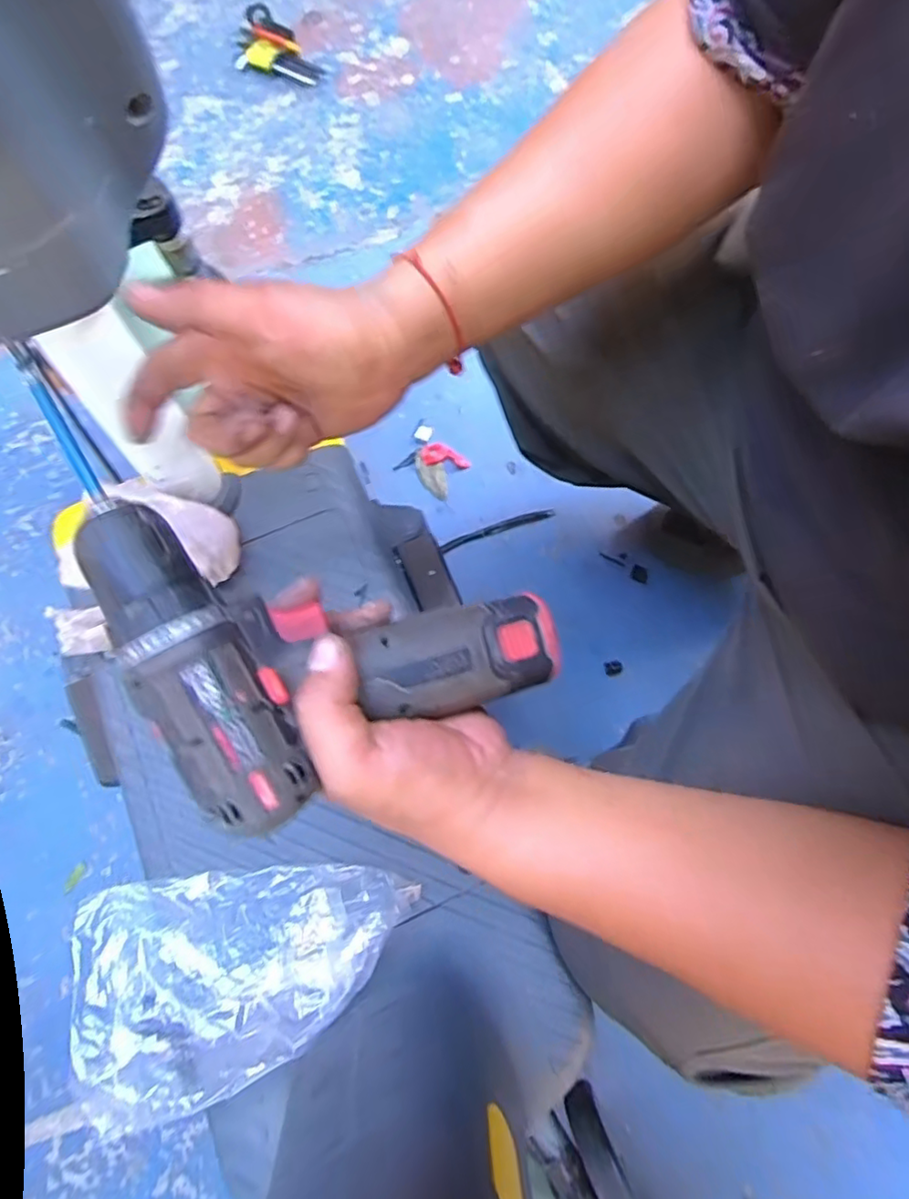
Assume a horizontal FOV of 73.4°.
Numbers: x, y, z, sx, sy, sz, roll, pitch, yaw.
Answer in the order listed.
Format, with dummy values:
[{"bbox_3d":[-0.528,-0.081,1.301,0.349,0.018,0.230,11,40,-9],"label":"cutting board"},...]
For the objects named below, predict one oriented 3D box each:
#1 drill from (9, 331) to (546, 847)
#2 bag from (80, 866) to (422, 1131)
[{"bbox_3d":[-0.067,0.041,0.295,0.221,0.062,0.126,13,74,-19],"label":"drill"},{"bbox_3d":[-0.129,0.225,0.379,0.211,0.053,0.126,-16,73,-3],"label":"bag"}]

